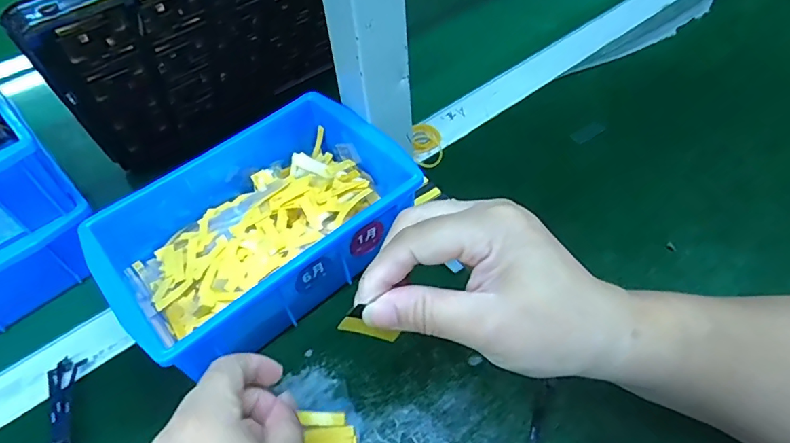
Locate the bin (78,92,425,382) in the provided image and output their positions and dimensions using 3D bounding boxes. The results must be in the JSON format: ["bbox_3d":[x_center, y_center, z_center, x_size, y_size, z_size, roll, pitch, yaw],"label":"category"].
[{"bbox_3d":[-0.100,0.001,0.357,0.202,0.072,0.155,-37,56,-23],"label":"bin"}]

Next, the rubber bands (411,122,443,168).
[{"bbox_3d":[0.028,-0.070,0.439,0.025,0.009,0.056,-6,50,1],"label":"rubber bands"}]

